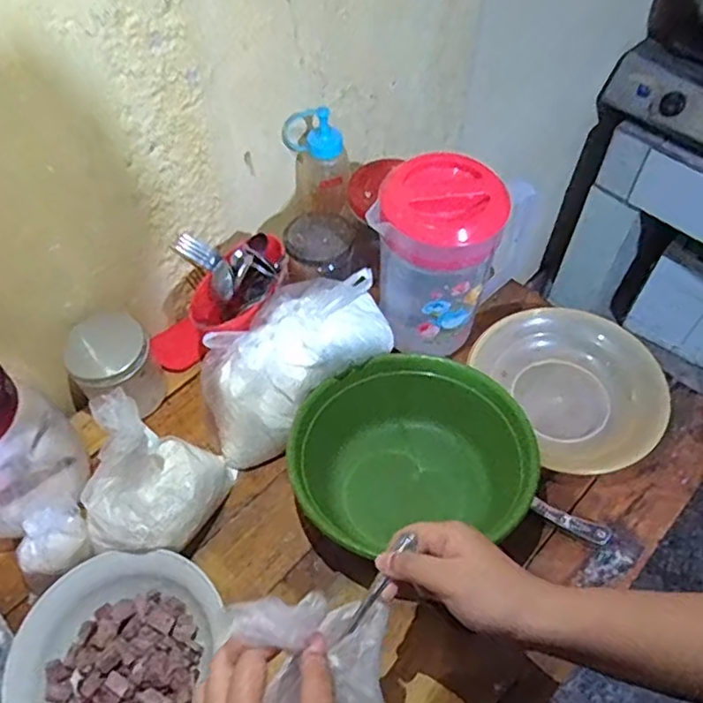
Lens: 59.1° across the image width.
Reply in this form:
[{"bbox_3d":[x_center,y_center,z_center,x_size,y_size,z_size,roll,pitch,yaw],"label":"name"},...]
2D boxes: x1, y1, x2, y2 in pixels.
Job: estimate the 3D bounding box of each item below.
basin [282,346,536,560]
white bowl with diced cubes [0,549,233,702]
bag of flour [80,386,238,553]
[{"bbox_3d":[0.058,0.106,0.652,0.237,0.091,0.208,-9,55,-7],"label":"basin"},{"bbox_3d":[-0.207,0.275,0.553,0.166,0.065,0.179,0,54,0],"label":"white bowl with diced cubes"},{"bbox_3d":[-0.192,0.123,0.587,0.119,0.167,0.103,-2,54,-2],"label":"bag of flour"}]

